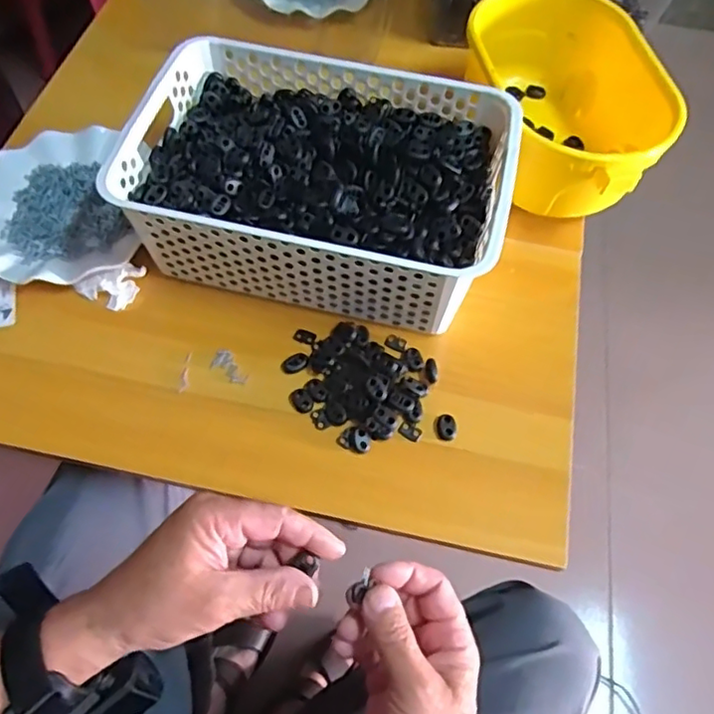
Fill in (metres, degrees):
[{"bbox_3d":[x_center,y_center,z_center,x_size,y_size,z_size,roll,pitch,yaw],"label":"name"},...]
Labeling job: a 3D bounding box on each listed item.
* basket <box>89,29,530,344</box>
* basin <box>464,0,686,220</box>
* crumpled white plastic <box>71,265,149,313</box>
[{"bbox_3d":[-0.030,-0.153,0.537,0.307,0.099,0.204,12,61,4],"label":"basket"},{"bbox_3d":[0.197,-0.245,0.603,0.157,0.110,0.238,-7,61,-6],"label":"basin"},{"bbox_3d":[-0.217,-0.061,0.544,0.059,0.017,0.034,-25,65,-15],"label":"crumpled white plastic"}]

